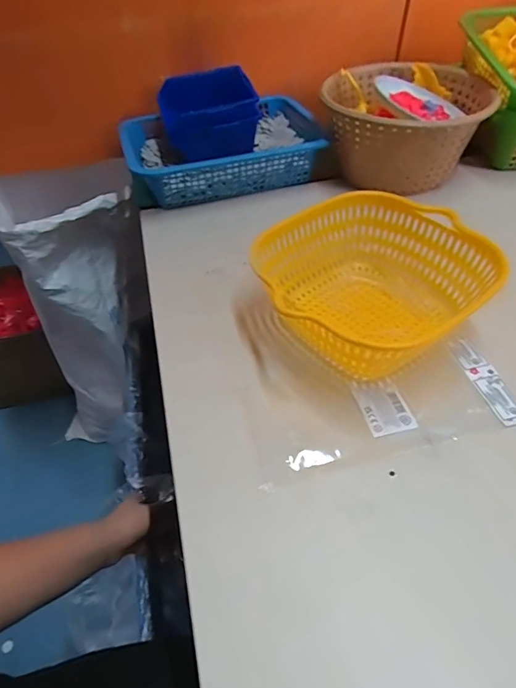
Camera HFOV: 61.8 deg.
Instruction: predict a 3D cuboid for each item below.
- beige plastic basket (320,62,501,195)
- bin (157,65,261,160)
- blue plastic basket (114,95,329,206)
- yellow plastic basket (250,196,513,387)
[{"bbox_3d":[0.208,-0.315,0.626,0.225,0.102,0.225,-1,49,2],"label":"beige plastic basket"},{"bbox_3d":[-0.072,-0.335,0.633,0.134,0.080,0.114,-12,49,-7],"label":"bin"},{"bbox_3d":[-0.043,-0.297,0.653,0.295,0.063,0.206,-15,50,-10],"label":"blue plastic basket"},{"bbox_3d":[0.106,-0.054,0.419,0.210,0.084,0.187,-30,54,-22],"label":"yellow plastic basket"}]

